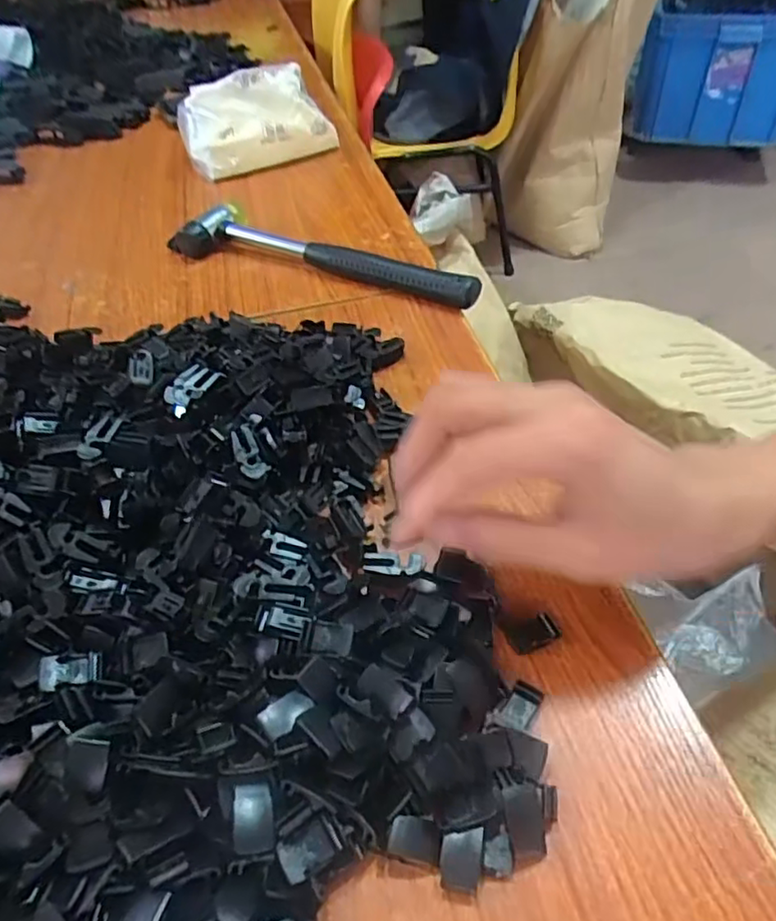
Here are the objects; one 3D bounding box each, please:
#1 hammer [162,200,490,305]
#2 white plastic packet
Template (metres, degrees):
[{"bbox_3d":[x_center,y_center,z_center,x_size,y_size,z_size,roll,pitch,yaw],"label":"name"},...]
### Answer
[{"bbox_3d":[-0.045,-0.155,0.472,0.251,0.023,0.051,17,50,21],"label":"hammer"},{"bbox_3d":[-0.125,-0.327,0.611,0.142,0.074,0.062,-15,46,-8],"label":"white plastic packet"}]

